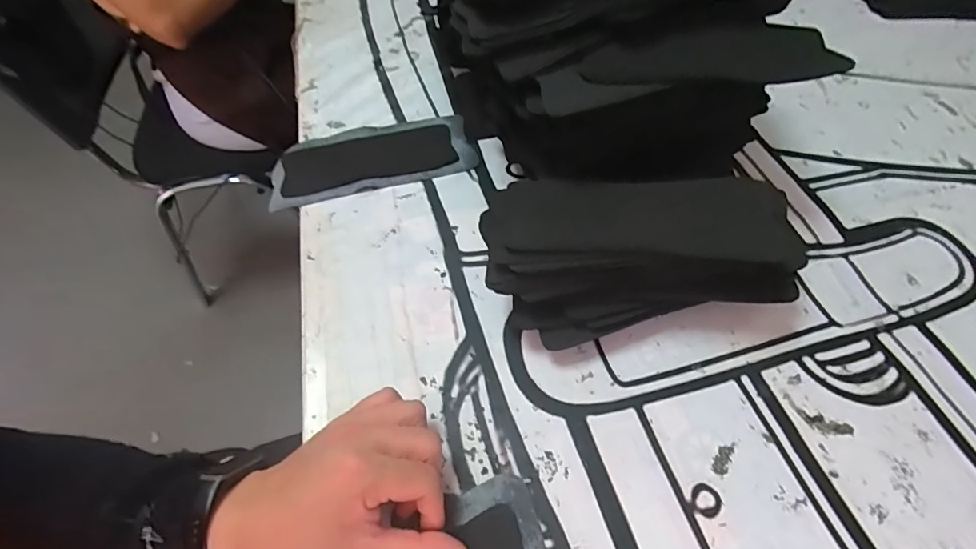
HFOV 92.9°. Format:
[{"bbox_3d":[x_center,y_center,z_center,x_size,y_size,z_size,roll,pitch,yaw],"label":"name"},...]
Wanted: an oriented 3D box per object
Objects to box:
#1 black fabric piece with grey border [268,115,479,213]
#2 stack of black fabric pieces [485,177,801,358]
[{"bbox_3d":[-0.129,-0.132,0.513,0.217,0.005,0.100,-13,58,-10],"label":"black fabric piece with grey border"},{"bbox_3d":[0.114,-0.013,0.366,0.232,0.117,0.100,-6,57,-3],"label":"stack of black fabric pieces"}]

